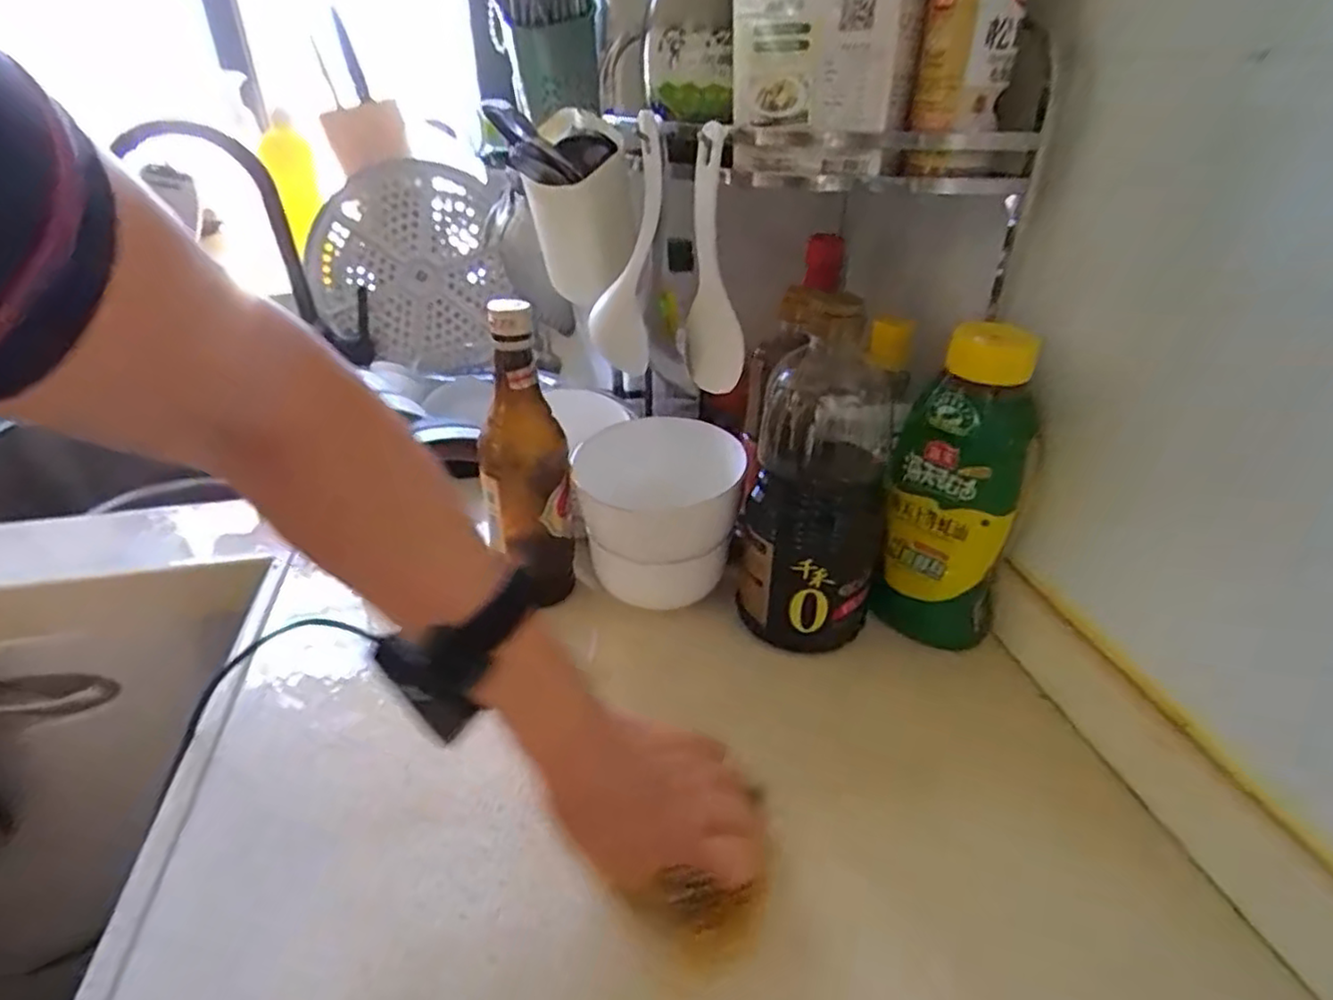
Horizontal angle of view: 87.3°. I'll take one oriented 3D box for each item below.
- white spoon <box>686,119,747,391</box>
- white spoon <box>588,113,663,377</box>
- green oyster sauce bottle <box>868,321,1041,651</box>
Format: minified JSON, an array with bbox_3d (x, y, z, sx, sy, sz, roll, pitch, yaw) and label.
[{"bbox_3d":[0.039,-0.170,0.514,0.042,0.182,0.038,2,33,3],"label":"white spoon"},{"bbox_3d":[-0.032,-0.187,0.531,0.054,0.177,0.028,-1,33,-1],"label":"white spoon"},{"bbox_3d":[0.212,0.006,0.524,0.090,0.273,0.069,16,33,23],"label":"green oyster sauce bottle"}]

